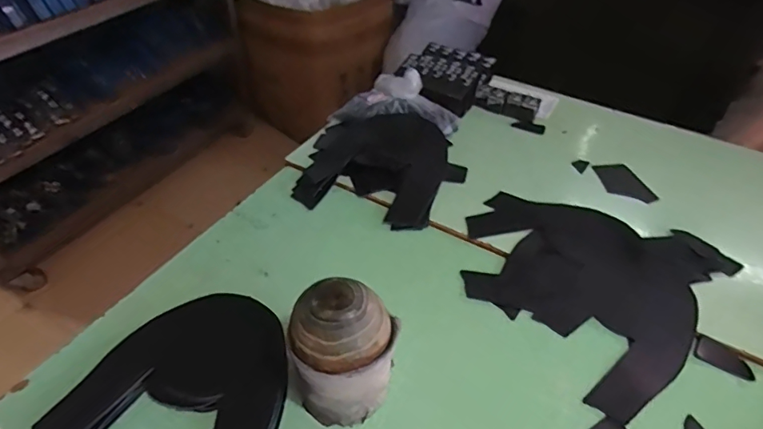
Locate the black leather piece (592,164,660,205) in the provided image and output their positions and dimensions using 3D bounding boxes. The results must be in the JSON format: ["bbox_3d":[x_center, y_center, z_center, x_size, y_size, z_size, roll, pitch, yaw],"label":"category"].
[{"bbox_3d":[0.433,-0.055,0.863,0.075,0.004,0.109,-6,43,-10],"label":"black leather piece"}]

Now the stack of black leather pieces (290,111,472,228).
[{"bbox_3d":[0.002,-0.093,0.843,0.263,0.038,0.246,15,44,11],"label":"stack of black leather pieces"}]

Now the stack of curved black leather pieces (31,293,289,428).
[{"bbox_3d":[-0.217,0.195,0.543,0.229,0.016,0.241,13,46,10],"label":"stack of curved black leather pieces"}]

